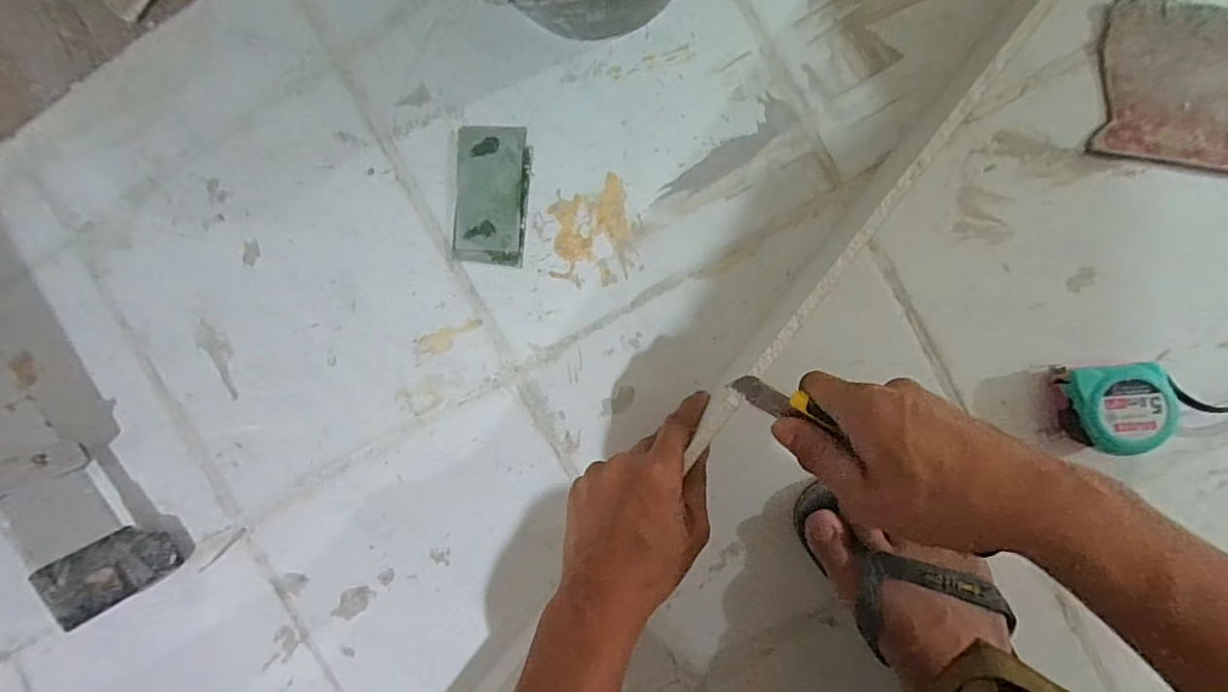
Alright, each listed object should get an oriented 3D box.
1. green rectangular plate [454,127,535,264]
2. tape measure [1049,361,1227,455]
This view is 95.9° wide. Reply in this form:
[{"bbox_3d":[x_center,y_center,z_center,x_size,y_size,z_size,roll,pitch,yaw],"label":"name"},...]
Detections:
[{"bbox_3d":[-0.101,-0.125,0.460,0.062,0.006,0.110,6,96,6],"label":"green rectangular plate"},{"bbox_3d":[0.427,0.044,0.405,0.188,0.037,0.063,0,96,6],"label":"tape measure"}]

